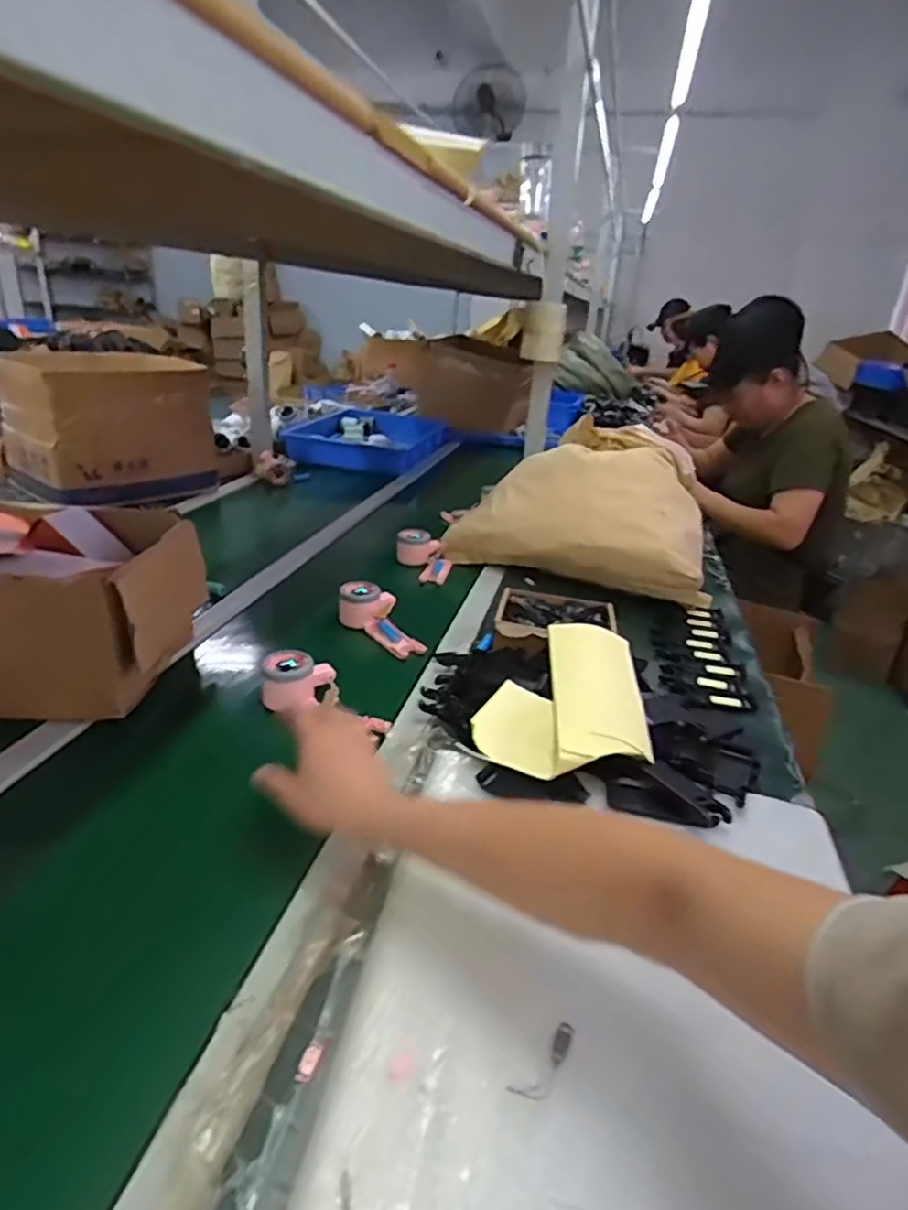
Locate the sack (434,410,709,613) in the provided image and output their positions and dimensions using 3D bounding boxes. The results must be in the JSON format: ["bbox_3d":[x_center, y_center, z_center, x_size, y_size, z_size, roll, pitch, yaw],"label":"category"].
[{"bbox_3d":[0.256,-0.197,1.233,0.441,0.186,0.343,14,26,19],"label":"sack"}]

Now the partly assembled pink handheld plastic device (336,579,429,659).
[{"bbox_3d":[-0.100,0.016,0.913,0.094,0.063,0.149,-21,33,-41],"label":"partly assembled pink handheld plastic device"}]

